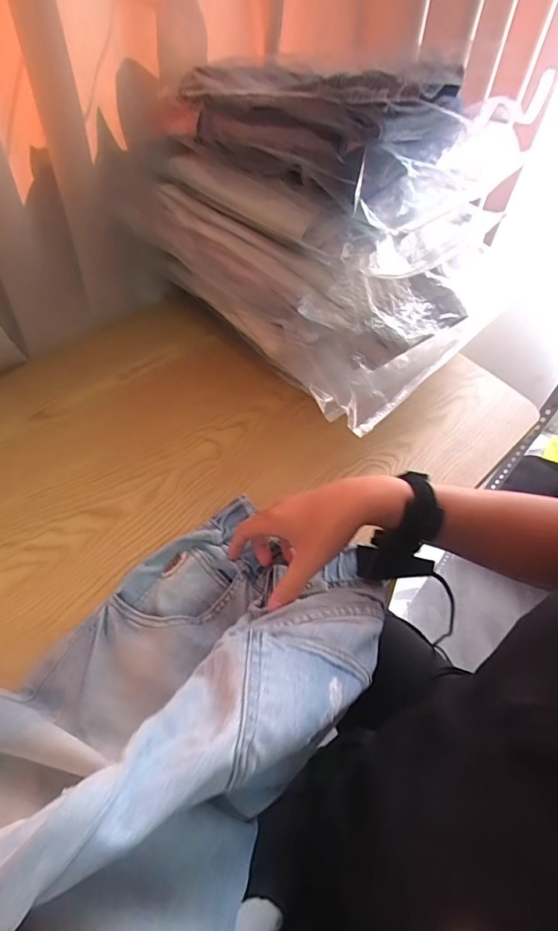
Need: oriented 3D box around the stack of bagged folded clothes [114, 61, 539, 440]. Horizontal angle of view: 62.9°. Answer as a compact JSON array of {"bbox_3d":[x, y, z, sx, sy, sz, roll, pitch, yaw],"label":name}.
[{"bbox_3d":[0.072,-0.343,0.608,0.370,0.279,0.448,-36,61,-28],"label":"stack of bagged folded clothes"}]

